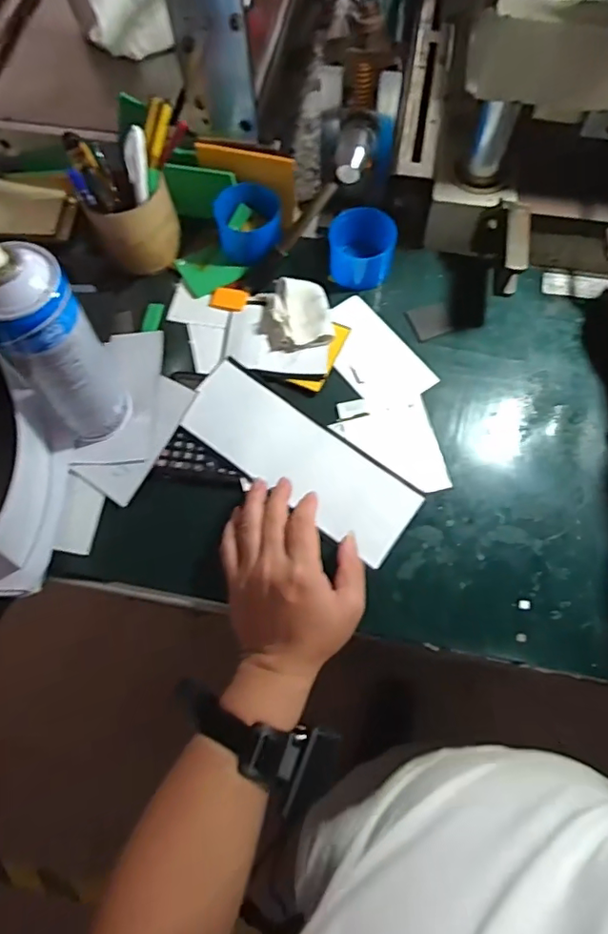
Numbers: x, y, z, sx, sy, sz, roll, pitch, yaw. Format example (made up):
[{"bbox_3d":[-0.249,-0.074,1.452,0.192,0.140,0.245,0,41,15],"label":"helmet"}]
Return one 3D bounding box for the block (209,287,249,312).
[{"bbox_3d":[-0.078,-0.175,0.571,0.038,0.004,0.026,12,69,6],"label":"block"}]

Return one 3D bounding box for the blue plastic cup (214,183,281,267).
[{"bbox_3d":[-0.057,-0.247,0.569,0.068,0.054,0.070,-2,69,0],"label":"blue plastic cup"}]

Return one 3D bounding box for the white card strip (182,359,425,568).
[{"bbox_3d":[-0.003,-0.008,0.503,0.223,0.006,0.079,35,73,10],"label":"white card strip"}]

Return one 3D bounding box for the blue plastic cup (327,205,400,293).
[{"bbox_3d":[0.059,-0.225,0.567,0.069,0.053,0.057,3,69,2],"label":"blue plastic cup"}]

